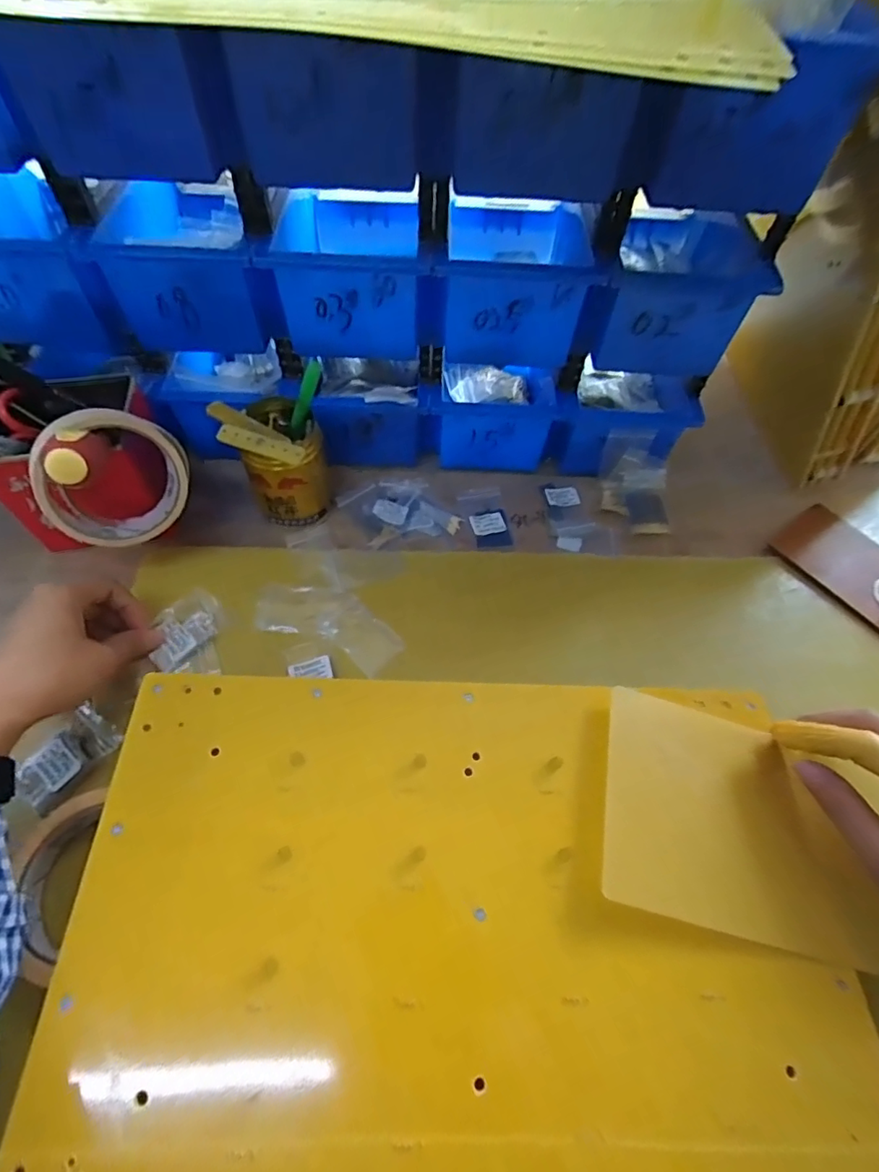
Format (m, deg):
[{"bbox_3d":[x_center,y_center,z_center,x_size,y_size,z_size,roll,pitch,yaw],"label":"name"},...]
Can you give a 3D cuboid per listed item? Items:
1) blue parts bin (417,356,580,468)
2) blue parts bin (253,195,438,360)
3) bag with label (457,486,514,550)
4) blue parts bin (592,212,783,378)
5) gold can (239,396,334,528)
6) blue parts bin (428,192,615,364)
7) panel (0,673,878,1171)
[{"bbox_3d":[0.047,-0.181,0.499,0.123,0.077,0.136,1,59,-3],"label":"blue parts bin"},{"bbox_3d":[-0.066,-0.259,0.407,0.103,0.080,0.165,0,59,-3],"label":"blue parts bin"},{"bbox_3d":[0.043,-0.061,0.472,0.039,0.004,0.064,-11,60,-9],"label":"bag with label"},{"bbox_3d":[0.179,-0.243,0.411,0.103,0.079,0.179,12,59,4],"label":"blue parts bin"},{"bbox_3d":[-0.121,-0.100,0.435,0.060,0.079,0.077,1,59,-2],"label":"gold can"},{"bbox_3d":[0.050,-0.249,0.406,0.103,0.074,0.163,1,59,-2],"label":"blue parts bin"},{"bbox_3d":[0.018,0.164,0.273,0.381,0.012,0.242,2,58,-6],"label":"panel"}]

